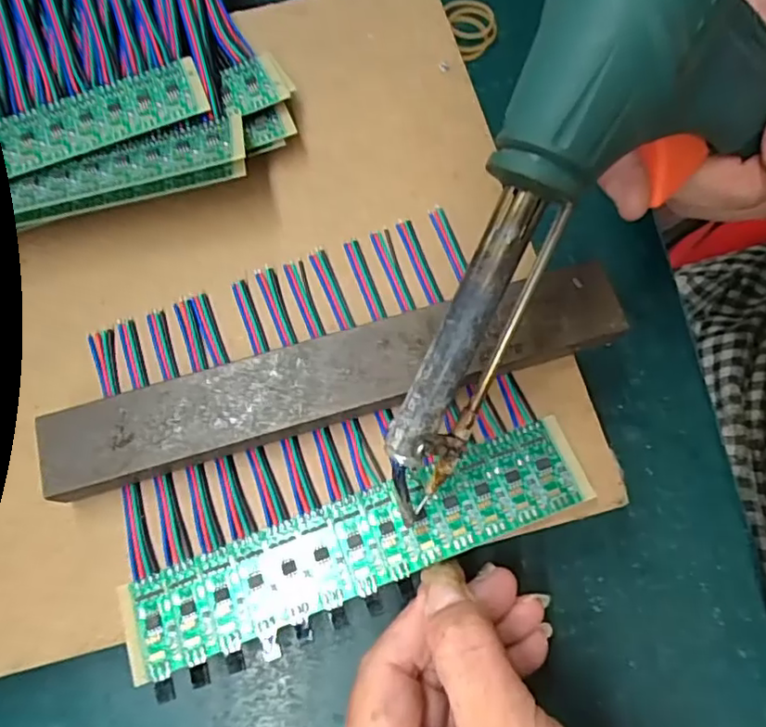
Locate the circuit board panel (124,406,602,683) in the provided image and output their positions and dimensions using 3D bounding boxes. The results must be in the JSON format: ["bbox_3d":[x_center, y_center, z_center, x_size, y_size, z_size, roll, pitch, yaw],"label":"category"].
[{"bbox_3d":[-0.008,0.062,0.207,0.163,0.004,0.032,-21,73,-5],"label":"circuit board panel"}]

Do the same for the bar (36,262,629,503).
[{"bbox_3d":[-0.016,0.006,0.217,0.205,0.018,0.031,-15,71,-5],"label":"bar"}]

